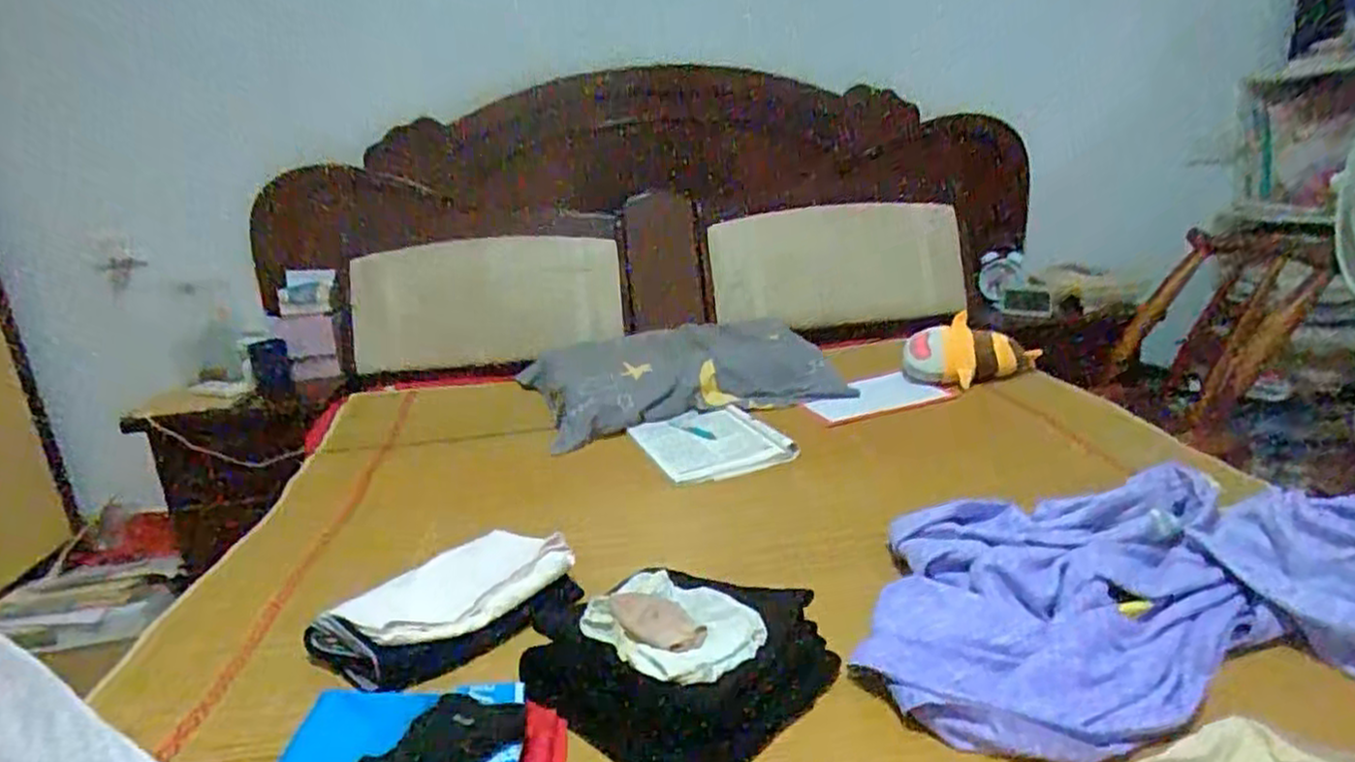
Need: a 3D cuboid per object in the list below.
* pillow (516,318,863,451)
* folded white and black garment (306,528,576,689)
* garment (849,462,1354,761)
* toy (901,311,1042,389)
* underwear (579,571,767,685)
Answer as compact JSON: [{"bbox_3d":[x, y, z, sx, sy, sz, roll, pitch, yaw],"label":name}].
[{"bbox_3d":[0.014,-0.007,1.543,0.651,0.191,0.246,-6,16,-6],"label":"pillow"},{"bbox_3d":[-0.259,0.259,0.880,0.194,0.060,0.275,7,24,33],"label":"folded white and black garment"},{"bbox_3d":[0.553,0.195,0.759,0.705,0.072,0.443,-1,20,13],"label":"garment"},{"bbox_3d":[0.611,-0.060,1.559,0.267,0.147,0.104,4,18,-8],"label":"toy"},{"bbox_3d":[-0.016,0.237,0.740,0.130,0.034,0.193,-21,24,-35],"label":"underwear"}]

